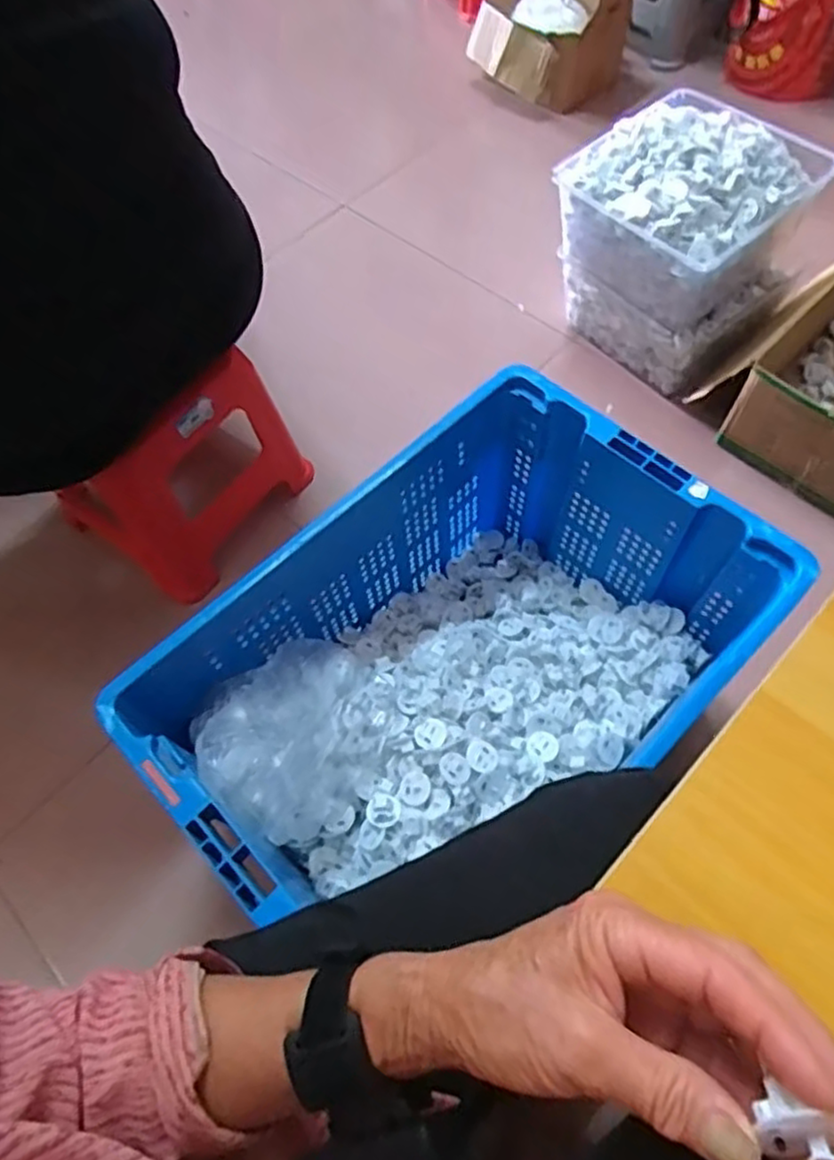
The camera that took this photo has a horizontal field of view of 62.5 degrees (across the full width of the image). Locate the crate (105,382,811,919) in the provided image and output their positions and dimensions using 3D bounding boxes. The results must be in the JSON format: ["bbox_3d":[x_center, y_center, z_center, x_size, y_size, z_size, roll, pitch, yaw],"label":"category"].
[{"bbox_3d":[0.048,0.111,0.762,0.579,0.276,0.380,-41,67,-17],"label":"crate"}]

